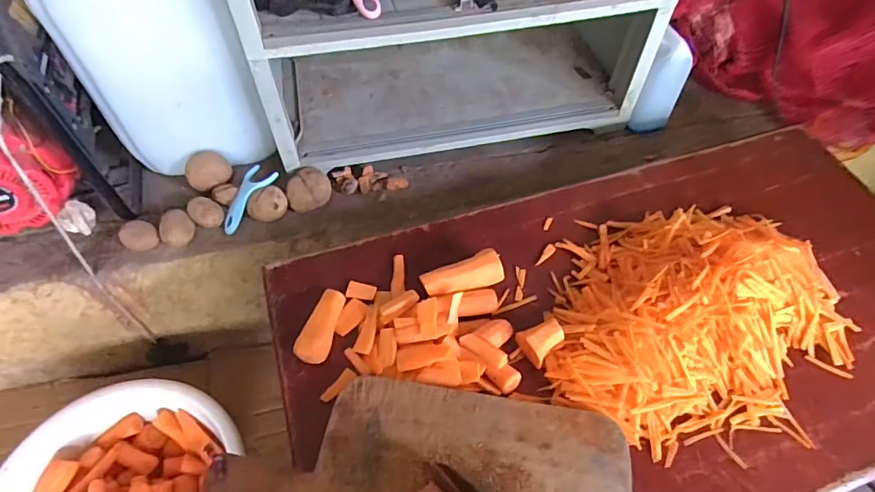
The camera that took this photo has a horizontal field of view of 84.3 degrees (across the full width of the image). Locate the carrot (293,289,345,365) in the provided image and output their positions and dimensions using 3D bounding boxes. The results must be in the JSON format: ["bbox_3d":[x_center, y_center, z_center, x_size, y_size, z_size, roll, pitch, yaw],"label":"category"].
[{"bbox_3d":[-0.132,0.089,0.552,0.032,0.019,0.089,12,56,7],"label":"carrot"}]

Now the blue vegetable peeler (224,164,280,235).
[{"bbox_3d":[-0.299,-0.073,0.754,0.049,0.020,0.117,27,82,17],"label":"blue vegetable peeler"}]

